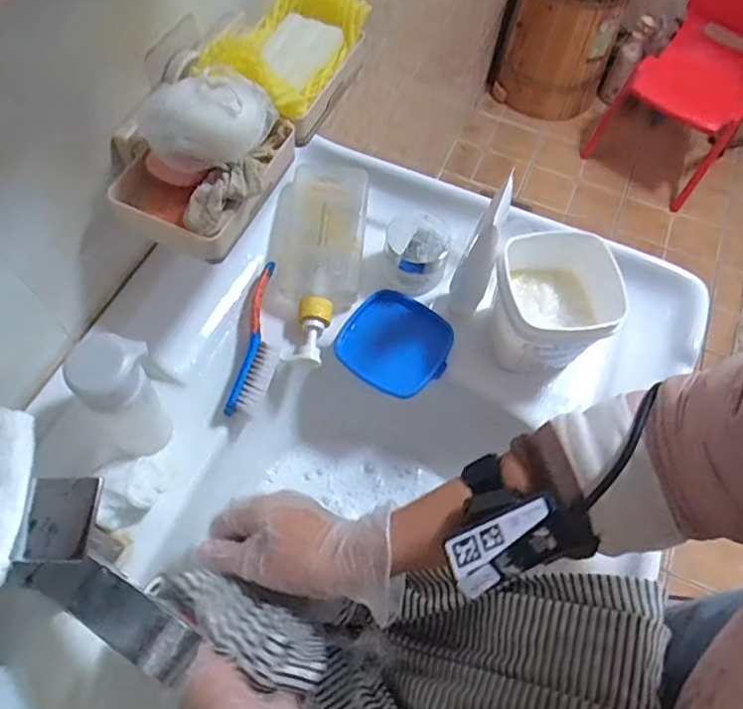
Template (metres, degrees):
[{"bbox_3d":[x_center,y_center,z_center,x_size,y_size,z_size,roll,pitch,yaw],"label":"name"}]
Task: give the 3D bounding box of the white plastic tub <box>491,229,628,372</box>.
[{"bbox_3d":[0.155,-0.038,0.499,0.101,0.100,0.092,4,62,-2],"label":"white plastic tub"}]

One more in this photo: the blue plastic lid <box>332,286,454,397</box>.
[{"bbox_3d":[0.024,-0.012,0.535,0.094,0.020,0.093,30,64,12],"label":"blue plastic lid"}]

